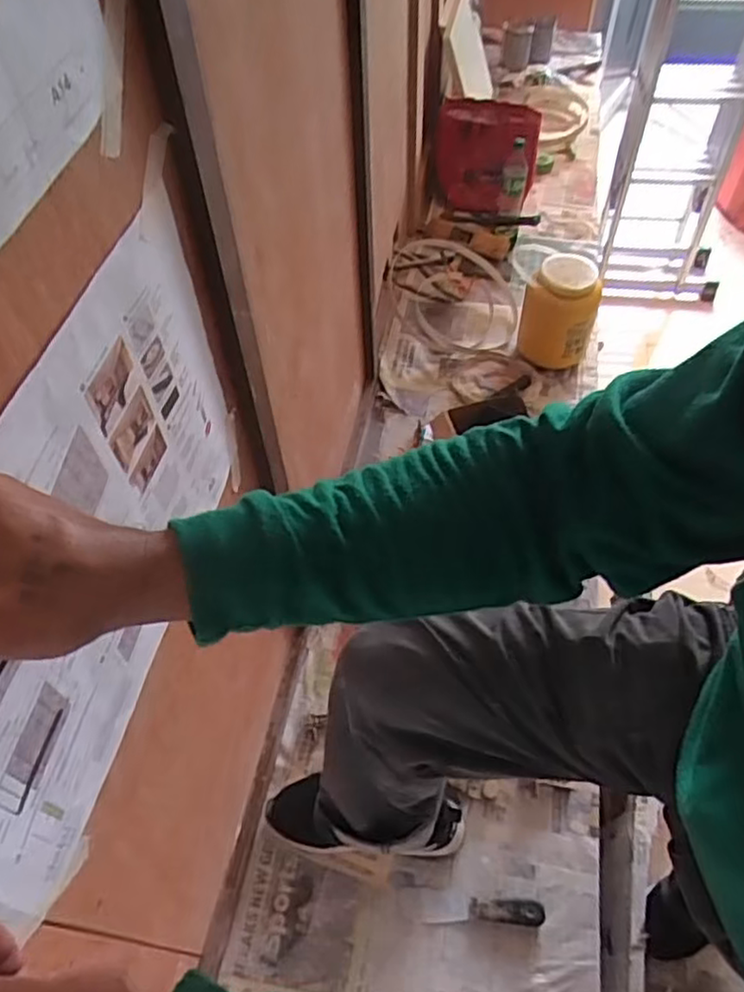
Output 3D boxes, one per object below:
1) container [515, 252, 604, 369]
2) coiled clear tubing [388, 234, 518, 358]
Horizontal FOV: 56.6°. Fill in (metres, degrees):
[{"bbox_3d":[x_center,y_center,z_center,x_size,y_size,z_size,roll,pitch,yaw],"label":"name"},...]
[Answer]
[{"bbox_3d":[0.399,-0.374,1.489,0.153,0.236,0.149,15,55,13],"label":"container"},{"bbox_3d":[0.206,-0.502,1.693,0.318,0.182,0.326,-1,53,2],"label":"coiled clear tubing"}]

